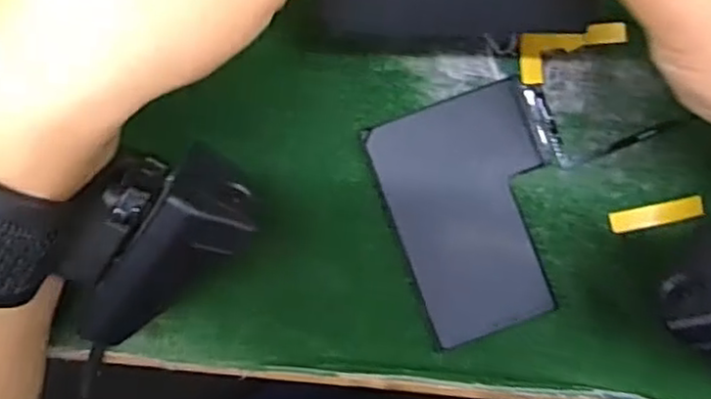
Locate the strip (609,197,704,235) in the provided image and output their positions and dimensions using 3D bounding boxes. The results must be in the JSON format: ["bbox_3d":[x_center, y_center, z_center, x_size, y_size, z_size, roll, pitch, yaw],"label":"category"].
[{"bbox_3d":[0.114,0.006,0.262,0.035,0.004,0.008,-11,88,-1],"label":"strip"}]

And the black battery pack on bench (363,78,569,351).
[{"bbox_3d":[0.048,0.004,0.256,0.068,0.011,0.085,-20,88,-1],"label":"black battery pack on bench"}]

